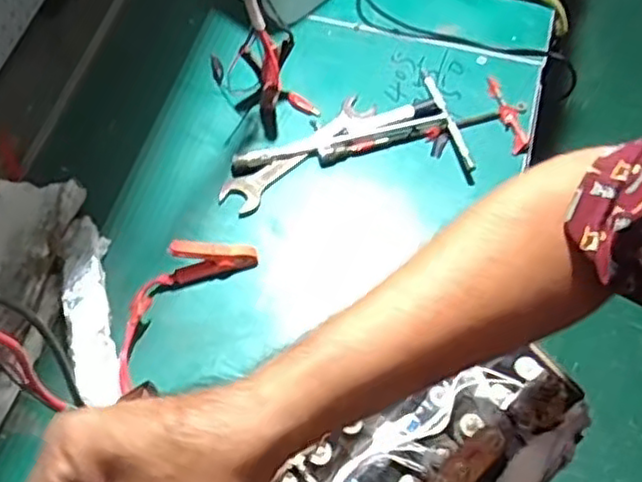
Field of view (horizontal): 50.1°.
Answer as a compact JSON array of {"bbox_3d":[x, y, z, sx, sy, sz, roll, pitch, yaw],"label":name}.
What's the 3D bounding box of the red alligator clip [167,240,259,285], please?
[{"bbox_3d":[-0.120,0.017,0.773,0.095,0.051,0.028,-12,64,-9],"label":"red alligator clip"}]

